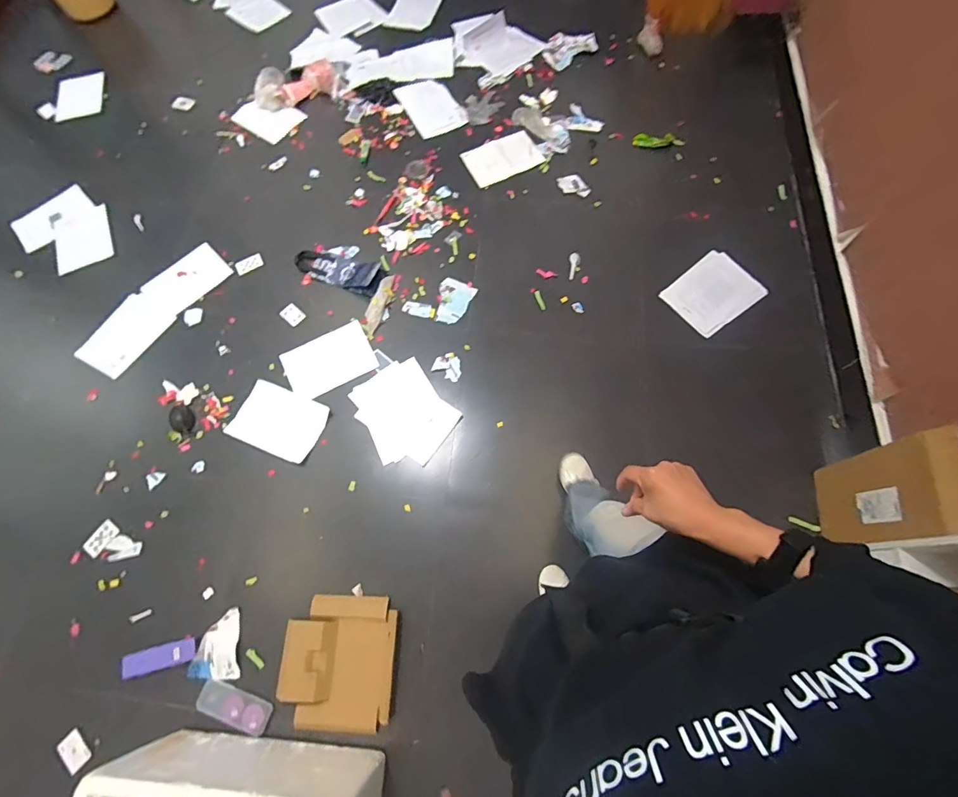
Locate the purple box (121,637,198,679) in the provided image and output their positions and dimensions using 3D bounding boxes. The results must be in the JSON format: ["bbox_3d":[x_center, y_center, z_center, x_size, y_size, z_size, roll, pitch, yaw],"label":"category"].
[{"bbox_3d":[-0.852,0.691,1.202,0.181,0.032,0.056,-15,71,-3],"label":"purple box"}]

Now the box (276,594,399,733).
[{"bbox_3d":[-0.366,0.683,1.179,0.291,0.033,0.305,2,71,3],"label":"box"}]

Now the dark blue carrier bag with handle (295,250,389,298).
[{"bbox_3d":[-0.499,-0.466,1.610,0.342,0.024,0.130,23,74,9],"label":"dark blue carrier bag with handle"}]

